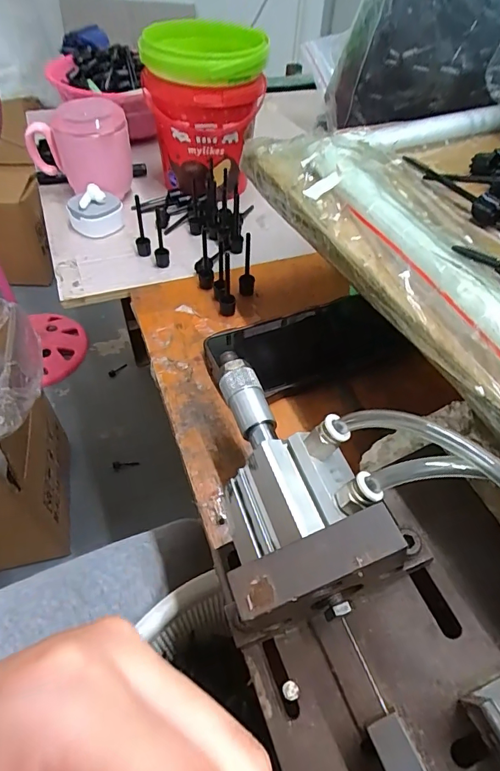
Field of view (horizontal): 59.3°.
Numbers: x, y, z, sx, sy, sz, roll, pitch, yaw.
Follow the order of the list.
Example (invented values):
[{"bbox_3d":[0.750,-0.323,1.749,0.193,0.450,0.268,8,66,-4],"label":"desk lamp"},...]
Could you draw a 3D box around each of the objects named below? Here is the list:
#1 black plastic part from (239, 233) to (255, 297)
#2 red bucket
[{"bbox_3d":[-0.002,-0.111,0.410,0.015,0.060,0.015,5,50,0],"label":"black plastic part"},{"bbox_3d":[-0.054,-0.317,0.519,0.130,0.155,0.115,-5,51,-8],"label":"red bucket"}]

